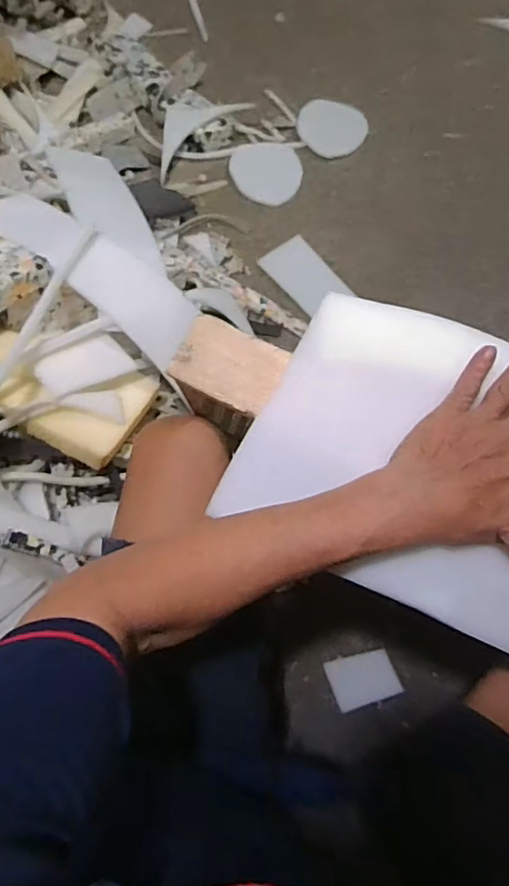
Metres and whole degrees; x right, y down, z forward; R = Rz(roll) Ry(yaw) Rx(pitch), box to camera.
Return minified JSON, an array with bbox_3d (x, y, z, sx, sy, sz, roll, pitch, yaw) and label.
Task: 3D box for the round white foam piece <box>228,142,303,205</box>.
[{"bbox_3d":[0.024,-0.577,1.183,0.149,0.010,0.160,1,66,-2],"label":"round white foam piece"}]

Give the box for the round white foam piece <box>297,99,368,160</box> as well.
[{"bbox_3d":[0.179,-0.713,1.253,0.154,0.015,0.169,1,66,-2],"label":"round white foam piece"}]

